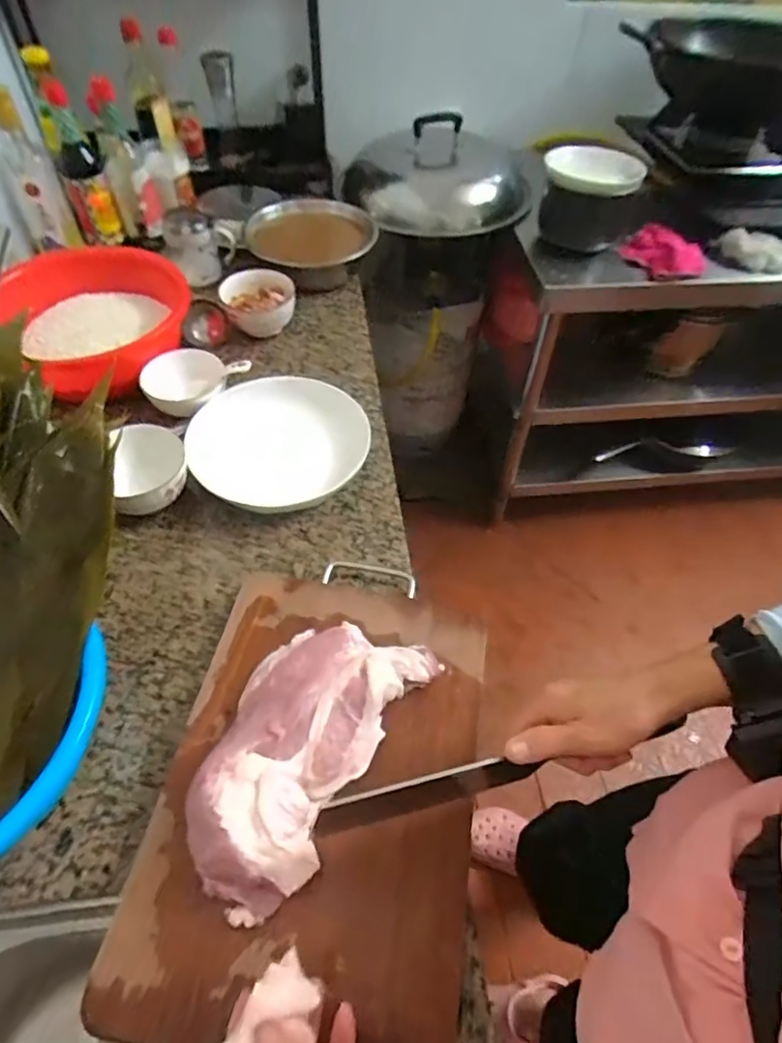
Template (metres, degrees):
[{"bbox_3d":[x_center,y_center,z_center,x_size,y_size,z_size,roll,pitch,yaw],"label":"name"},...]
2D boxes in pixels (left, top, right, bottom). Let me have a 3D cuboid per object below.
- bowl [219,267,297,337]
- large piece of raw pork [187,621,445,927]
[{"bbox_3d":[-0.201,-0.335,0.877,0.109,0.073,0.090,-20,57,-17],"label":"bowl"},{"bbox_3d":[-0.076,0.178,0.476,0.127,0.059,0.244,28,57,17],"label":"large piece of raw pork"}]

